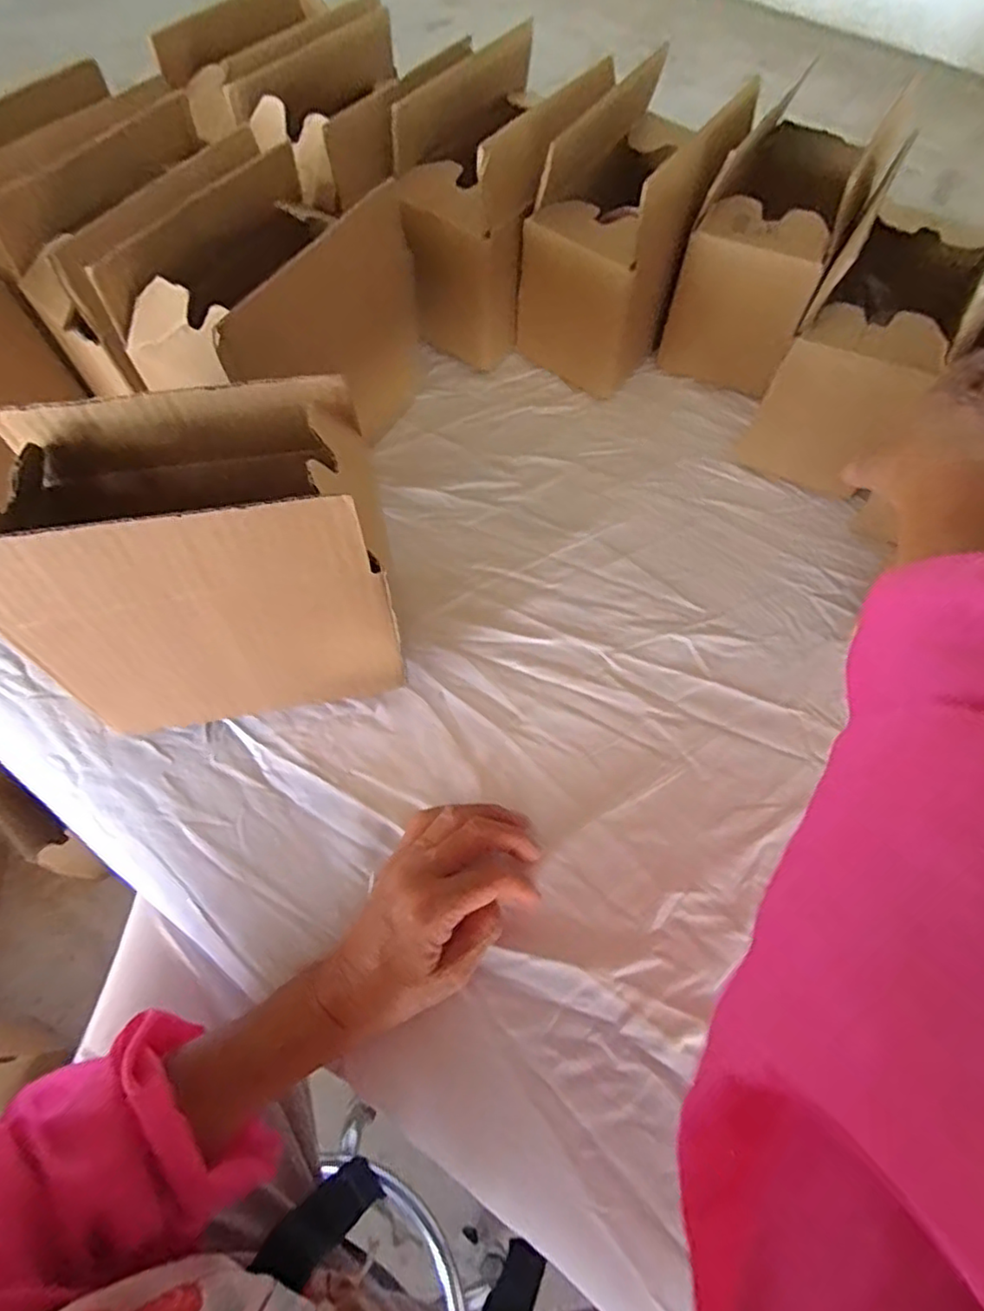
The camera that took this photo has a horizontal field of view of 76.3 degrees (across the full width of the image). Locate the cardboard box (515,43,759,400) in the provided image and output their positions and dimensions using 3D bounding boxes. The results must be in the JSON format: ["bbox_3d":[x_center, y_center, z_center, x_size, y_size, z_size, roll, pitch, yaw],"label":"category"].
[{"bbox_3d":[0.108,-0.331,0.495,0.105,0.158,0.167,31,68,14],"label":"cardboard box"}]

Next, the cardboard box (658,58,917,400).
[{"bbox_3d":[0.218,-0.330,0.492,0.099,0.158,0.156,24,66,11],"label":"cardboard box"}]

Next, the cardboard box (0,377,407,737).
[{"bbox_3d":[-0.146,-0.046,0.344,0.170,0.174,0.111,-8,64,-6],"label":"cardboard box"}]

